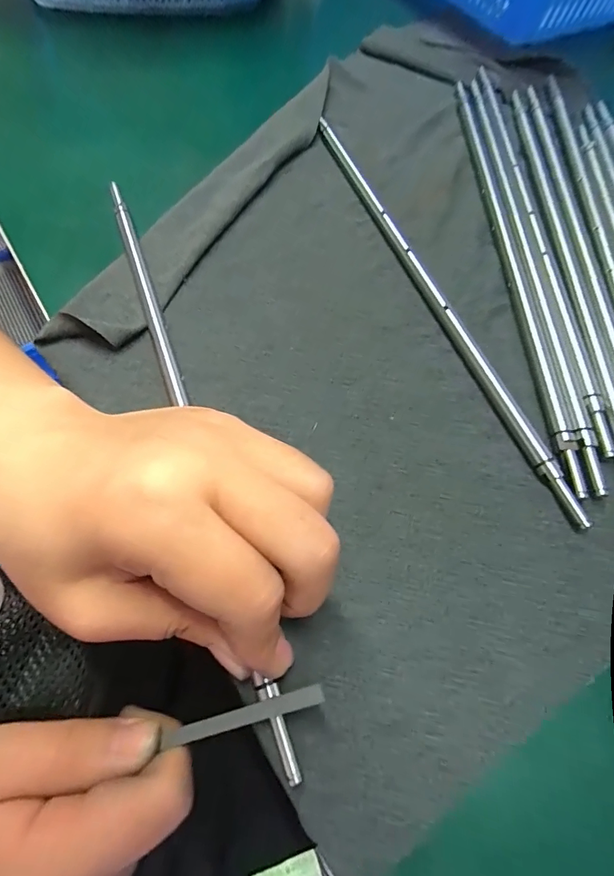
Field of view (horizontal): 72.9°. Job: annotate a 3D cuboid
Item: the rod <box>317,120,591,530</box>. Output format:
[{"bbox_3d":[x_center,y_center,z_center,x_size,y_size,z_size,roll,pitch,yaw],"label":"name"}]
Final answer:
[{"bbox_3d":[0.057,-0.078,0.204,0.007,0.008,0.259,-20,67,-8],"label":"rod"}]

